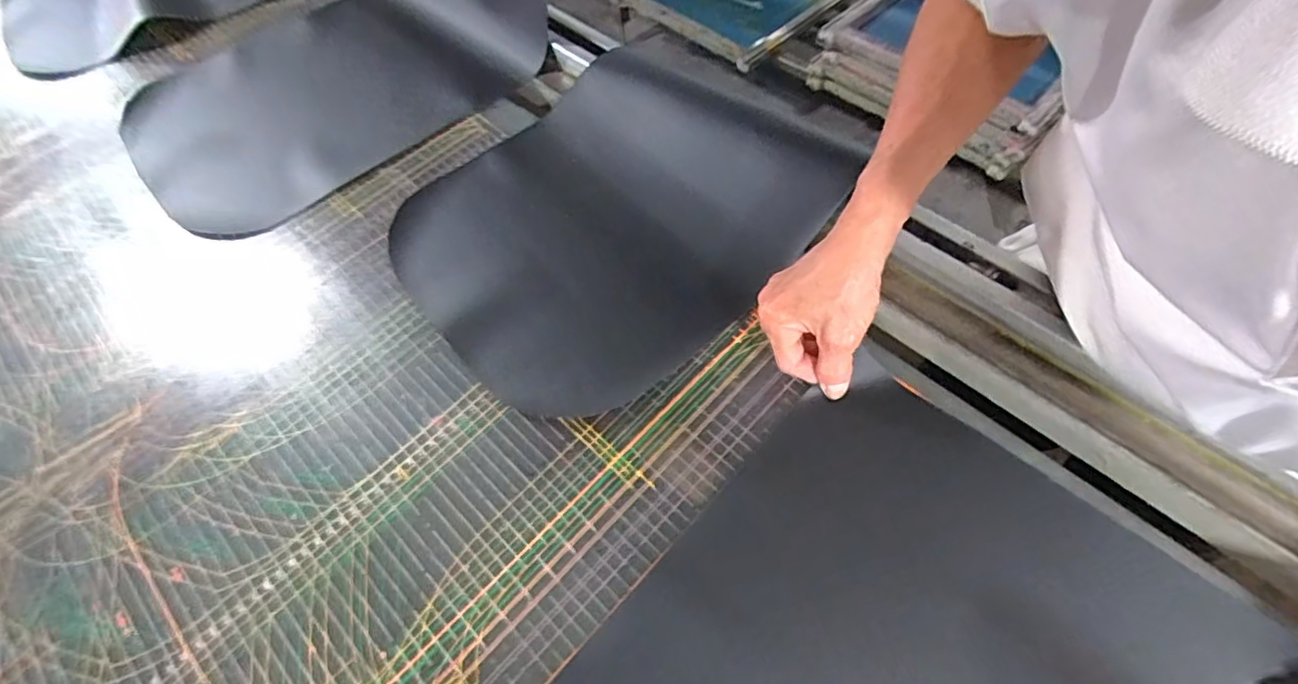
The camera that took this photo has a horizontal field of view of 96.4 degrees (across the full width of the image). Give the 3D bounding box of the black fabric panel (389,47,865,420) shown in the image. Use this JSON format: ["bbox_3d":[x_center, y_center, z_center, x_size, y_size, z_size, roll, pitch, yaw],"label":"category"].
[{"bbox_3d":[-0.044,-0.123,0.535,0.333,0.063,0.347,39,68,23],"label":"black fabric panel"}]

